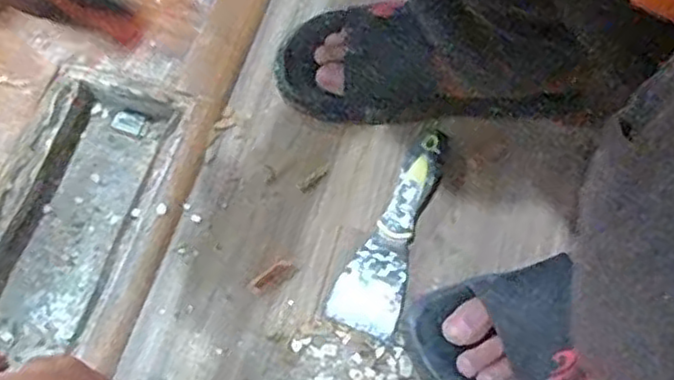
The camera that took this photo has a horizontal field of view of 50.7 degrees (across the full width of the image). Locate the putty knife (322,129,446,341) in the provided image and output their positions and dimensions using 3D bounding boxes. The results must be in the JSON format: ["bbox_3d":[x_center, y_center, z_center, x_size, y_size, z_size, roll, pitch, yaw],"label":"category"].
[{"bbox_3d":[0.052,0.032,0.614,0.056,0.028,0.184,23,67,7],"label":"putty knife"}]

